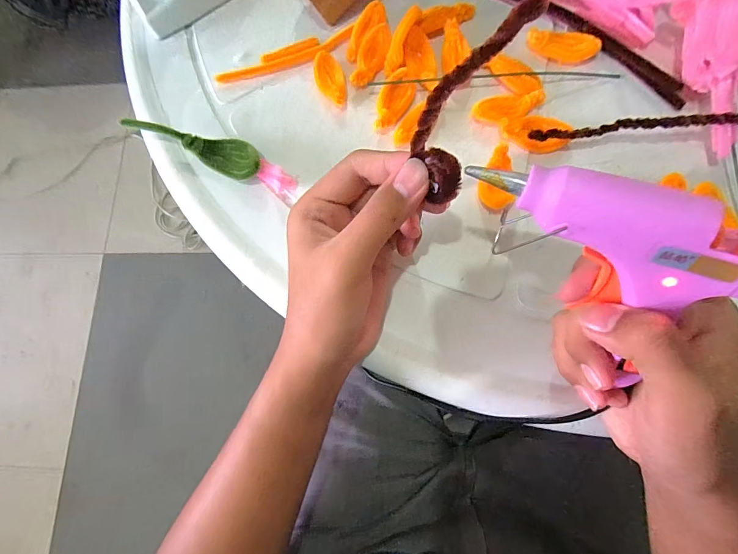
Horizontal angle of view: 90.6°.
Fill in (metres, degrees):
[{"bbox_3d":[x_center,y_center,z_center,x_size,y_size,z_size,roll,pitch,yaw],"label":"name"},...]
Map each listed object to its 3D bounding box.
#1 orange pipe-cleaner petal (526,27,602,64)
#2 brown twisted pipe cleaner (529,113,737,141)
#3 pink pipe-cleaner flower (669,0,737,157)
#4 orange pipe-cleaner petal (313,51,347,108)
[{"bbox_3d":[0.152,-0.183,0.288,0.054,0.011,0.018,17,80,9],"label":"orange pipe-cleaner petal"},{"bbox_3d":[0.249,-0.106,0.247,0.266,0.017,0.010,-1,78,5],"label":"brown twisted pipe cleaner"},{"bbox_3d":[0.242,-0.145,0.251,0.032,0.043,0.116,-6,96,3],"label":"pink pipe-cleaner flower"},{"bbox_3d":[-0.032,-0.164,0.301,0.022,0.007,0.052,-27,77,-1],"label":"orange pipe-cleaner petal"}]

